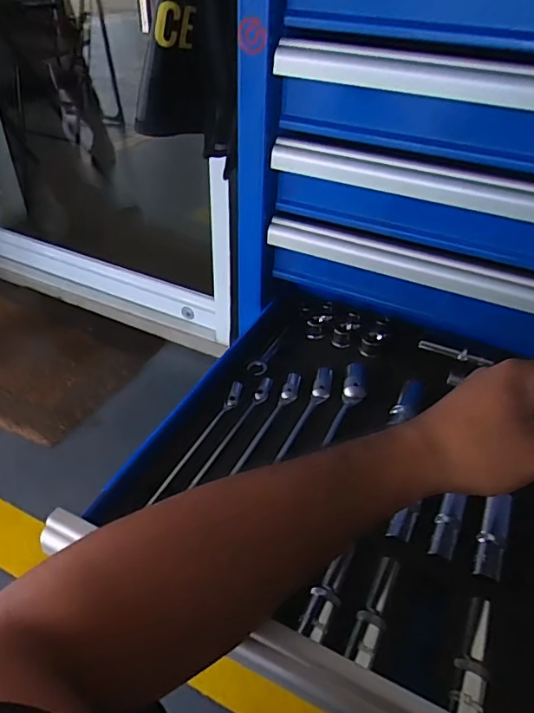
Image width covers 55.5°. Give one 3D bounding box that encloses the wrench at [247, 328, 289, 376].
[{"bbox_3d":[0.002,-0.007,0.529,0.019,0.005,0.081,16,41,15],"label":"wrench"}]

